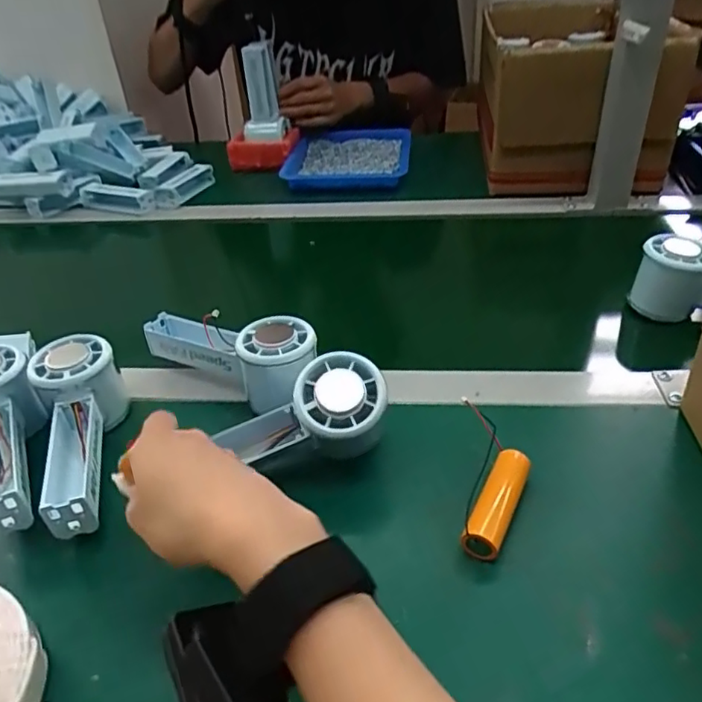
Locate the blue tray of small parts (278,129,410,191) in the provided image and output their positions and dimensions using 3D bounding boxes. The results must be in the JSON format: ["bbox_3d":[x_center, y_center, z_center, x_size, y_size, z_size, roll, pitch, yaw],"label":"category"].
[{"bbox_3d":[-0.001,-0.285,0.870,0.171,0.030,0.210,1,37,7],"label":"blue tray of small parts"}]

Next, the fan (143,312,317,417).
[{"bbox_3d":[-0.094,-0.001,0.466,0.155,0.059,0.053,19,43,29],"label":"fan"}]

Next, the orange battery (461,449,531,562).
[{"bbox_3d":[0.089,0.094,0.355,0.020,0.023,0.073,16,42,25],"label":"orange battery"}]

